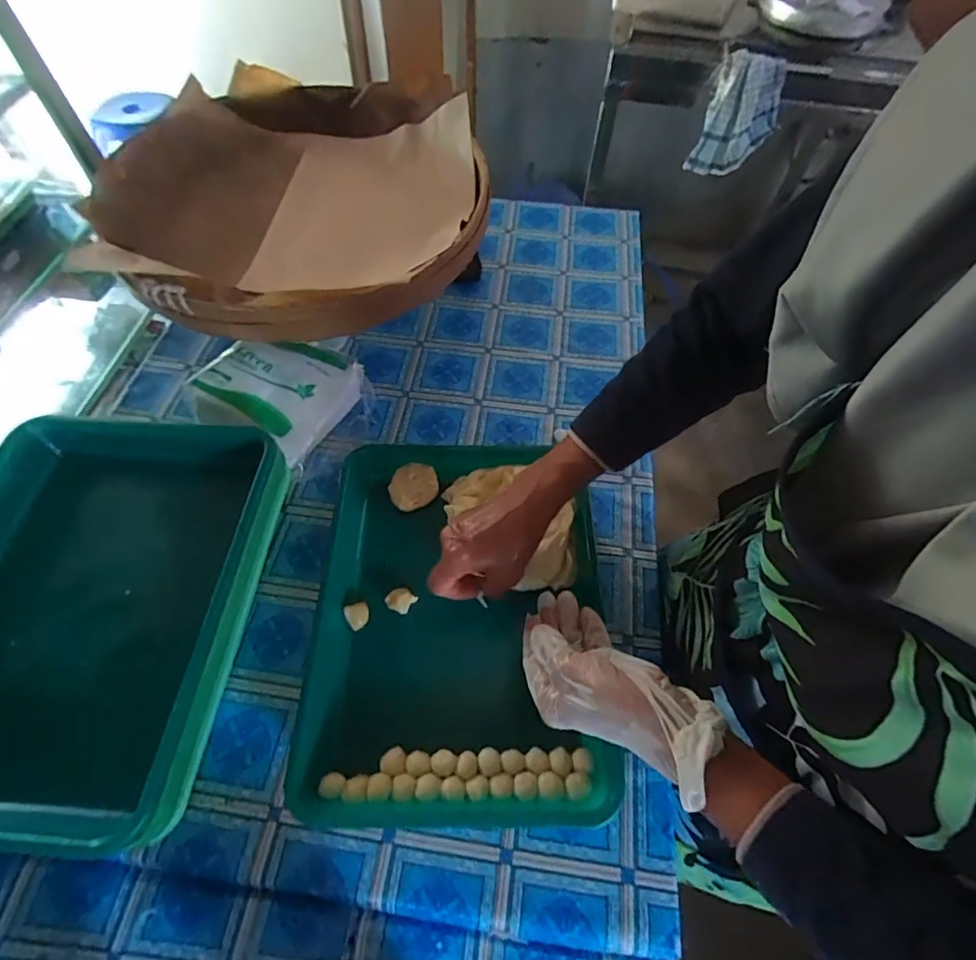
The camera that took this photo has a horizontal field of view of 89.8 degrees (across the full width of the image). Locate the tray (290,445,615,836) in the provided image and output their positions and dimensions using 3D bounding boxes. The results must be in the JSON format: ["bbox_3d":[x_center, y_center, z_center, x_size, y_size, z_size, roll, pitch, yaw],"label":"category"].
[{"bbox_3d":[-0.033,0.129,0.496,0.285,0.054,0.356,0,59,-1],"label":"tray"}]

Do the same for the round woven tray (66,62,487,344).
[{"bbox_3d":[-0.245,-0.380,0.651,0.466,0.106,0.512,0,62,0],"label":"round woven tray"}]

